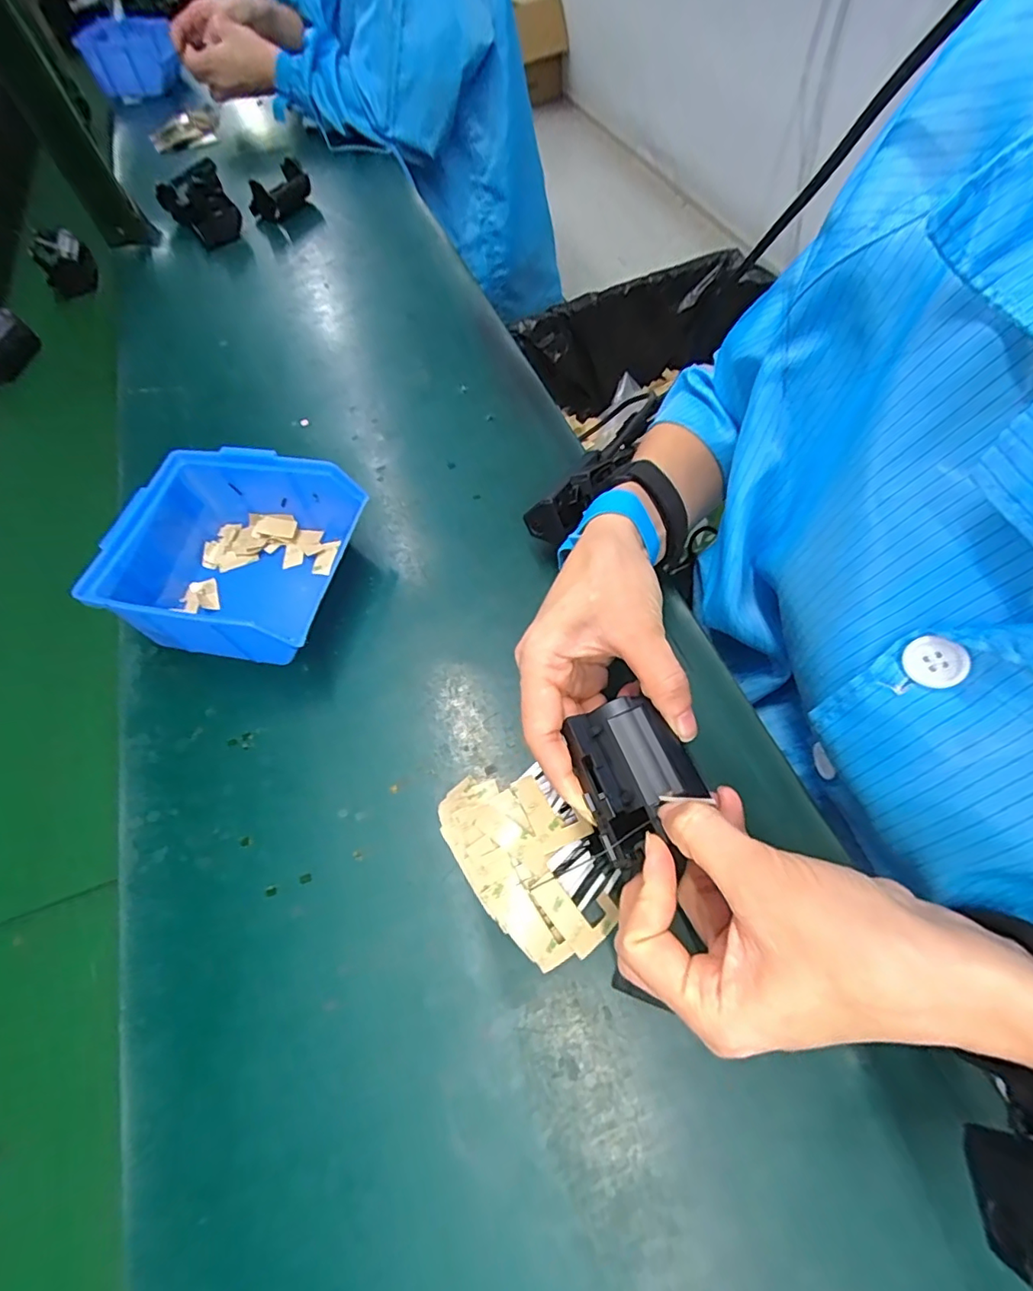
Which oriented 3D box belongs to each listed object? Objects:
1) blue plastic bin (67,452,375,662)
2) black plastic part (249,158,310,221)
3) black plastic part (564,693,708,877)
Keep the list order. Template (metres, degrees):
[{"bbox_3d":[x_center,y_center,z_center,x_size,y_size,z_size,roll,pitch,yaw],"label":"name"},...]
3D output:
[{"bbox_3d":[-0.184,-0.058,0.358,0.139,0.065,0.125,11,62,10],"label":"blue plastic bin"},{"bbox_3d":[-0.281,-0.539,0.650,0.042,0.039,0.071,24,65,16],"label":"black plastic part"},{"bbox_3d":[0.053,0.056,0.244,0.044,0.019,0.065,-15,61,-5],"label":"black plastic part"}]

